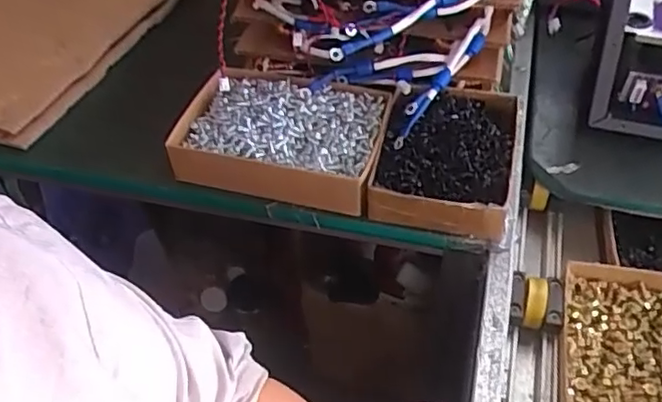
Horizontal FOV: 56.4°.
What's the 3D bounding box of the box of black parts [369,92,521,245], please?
[{"bbox_3d":[0.120,-0.051,0.636,0.133,0.046,0.179,10,49,12],"label":"box of black parts"}]

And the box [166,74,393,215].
[{"bbox_3d":[-0.050,-0.072,0.665,0.212,0.047,0.146,10,49,13],"label":"box"}]

